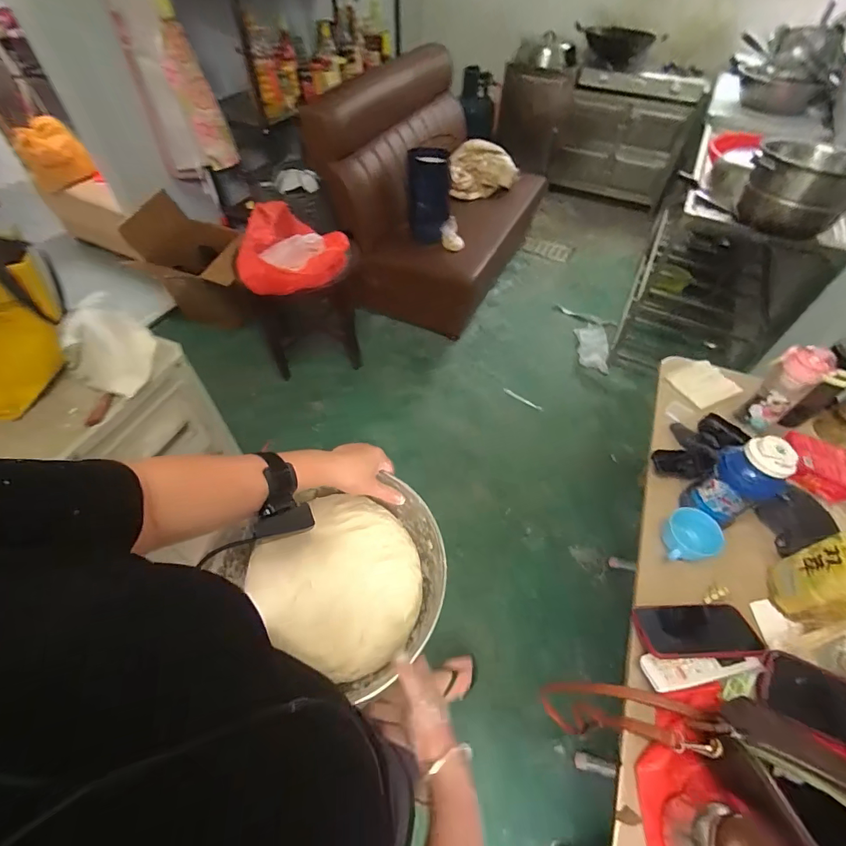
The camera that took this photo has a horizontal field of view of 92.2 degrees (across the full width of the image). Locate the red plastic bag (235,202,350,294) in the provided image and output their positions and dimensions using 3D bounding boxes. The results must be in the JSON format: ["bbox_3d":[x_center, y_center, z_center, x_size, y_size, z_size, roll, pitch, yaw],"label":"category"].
[{"bbox_3d":[-0.459,-0.574,1.410,0.293,0.218,0.243,18,53,10],"label":"red plastic bag"}]

